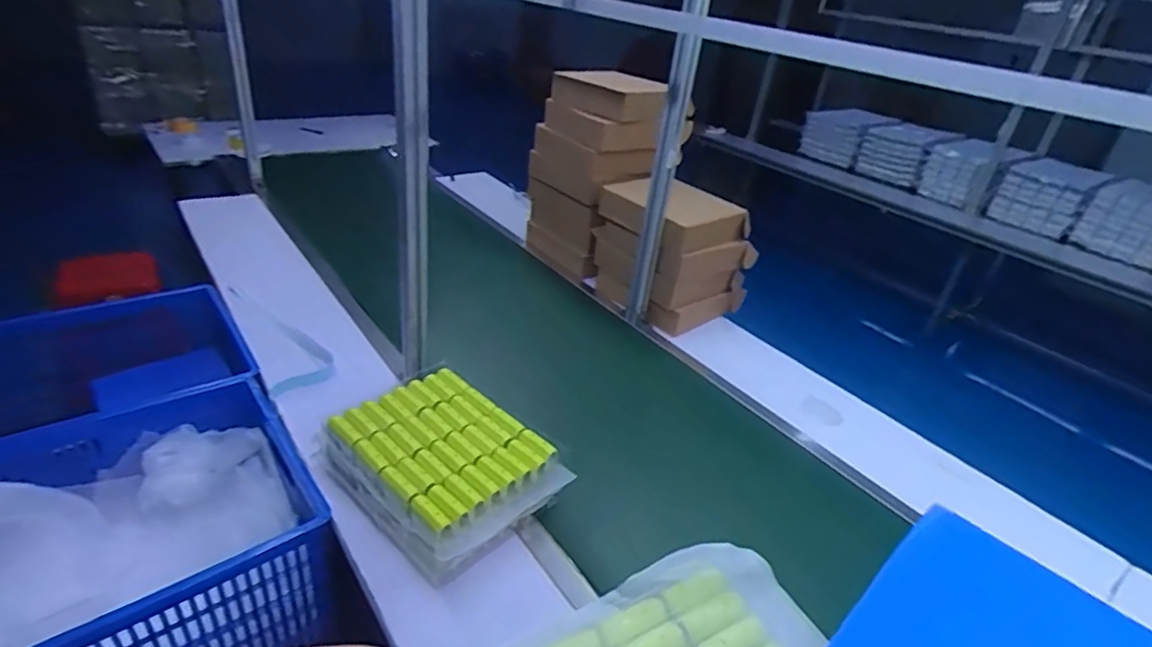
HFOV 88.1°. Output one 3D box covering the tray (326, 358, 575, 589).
[{"bbox_3d":[-0.231,0.243,1.044,0.362,0.098,0.274,31,39,33],"label":"tray"}]

